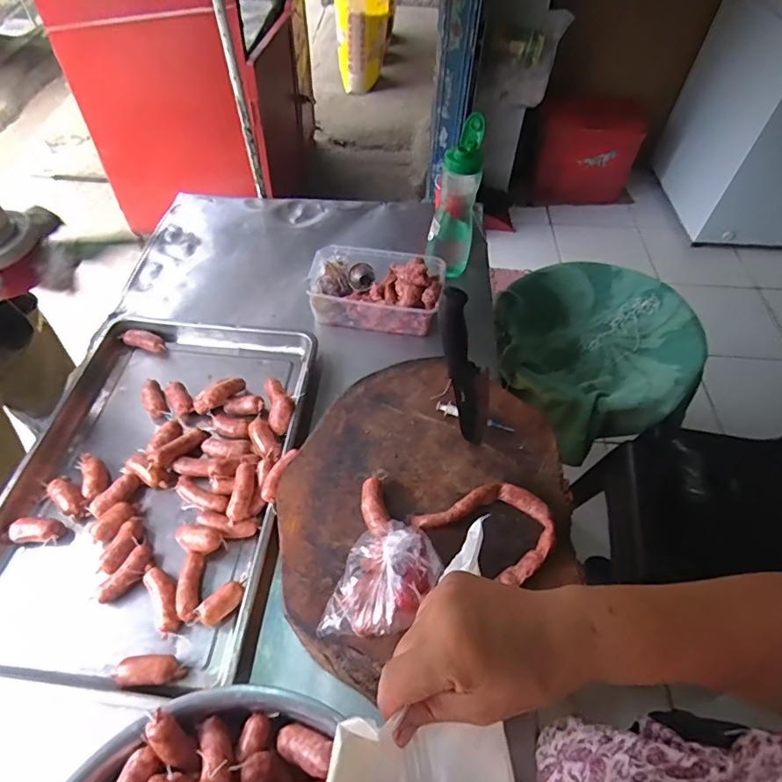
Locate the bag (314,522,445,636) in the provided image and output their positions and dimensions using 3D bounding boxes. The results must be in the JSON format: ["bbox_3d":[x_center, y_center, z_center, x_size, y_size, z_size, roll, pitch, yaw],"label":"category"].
[{"bbox_3d":[-0.010,0.207,0.533,0.093,0.077,0.130,27,56,18],"label":"bag"}]

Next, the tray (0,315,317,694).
[{"bbox_3d":[-0.355,0.115,0.756,0.406,0.059,0.577,6,52,2],"label":"tray"}]

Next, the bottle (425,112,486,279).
[{"bbox_3d":[0.122,-0.353,0.935,0.084,0.268,0.092,8,52,4],"label":"bottle"}]

